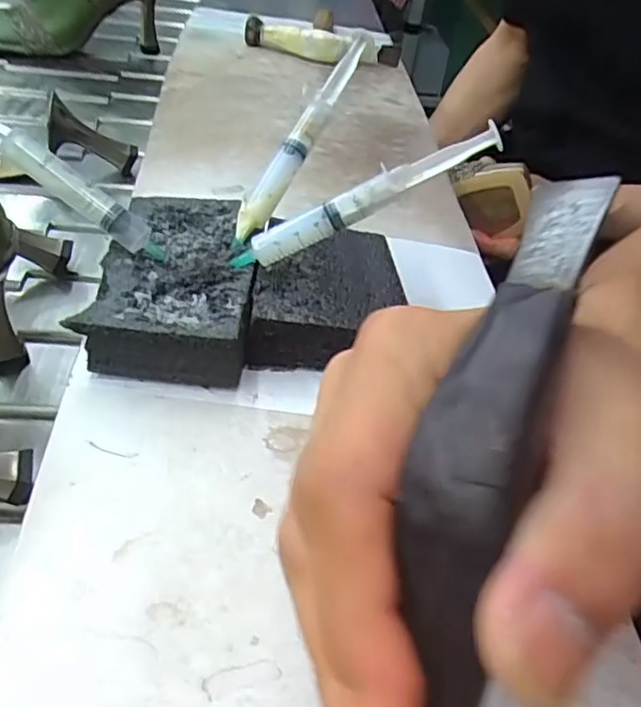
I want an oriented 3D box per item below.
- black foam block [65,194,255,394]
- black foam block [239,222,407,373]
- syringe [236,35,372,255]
[{"bbox_3d":[-0.076,-0.039,0.345,0.077,0.037,0.123,7,44,-4],"label":"black foam block"},{"bbox_3d":[0.003,-0.035,0.354,0.078,0.035,0.094,6,44,-4],"label":"black foam block"},{"bbox_3d":[-0.013,-0.128,0.365,0.023,0.015,0.148,26,80,19],"label":"syringe"}]

